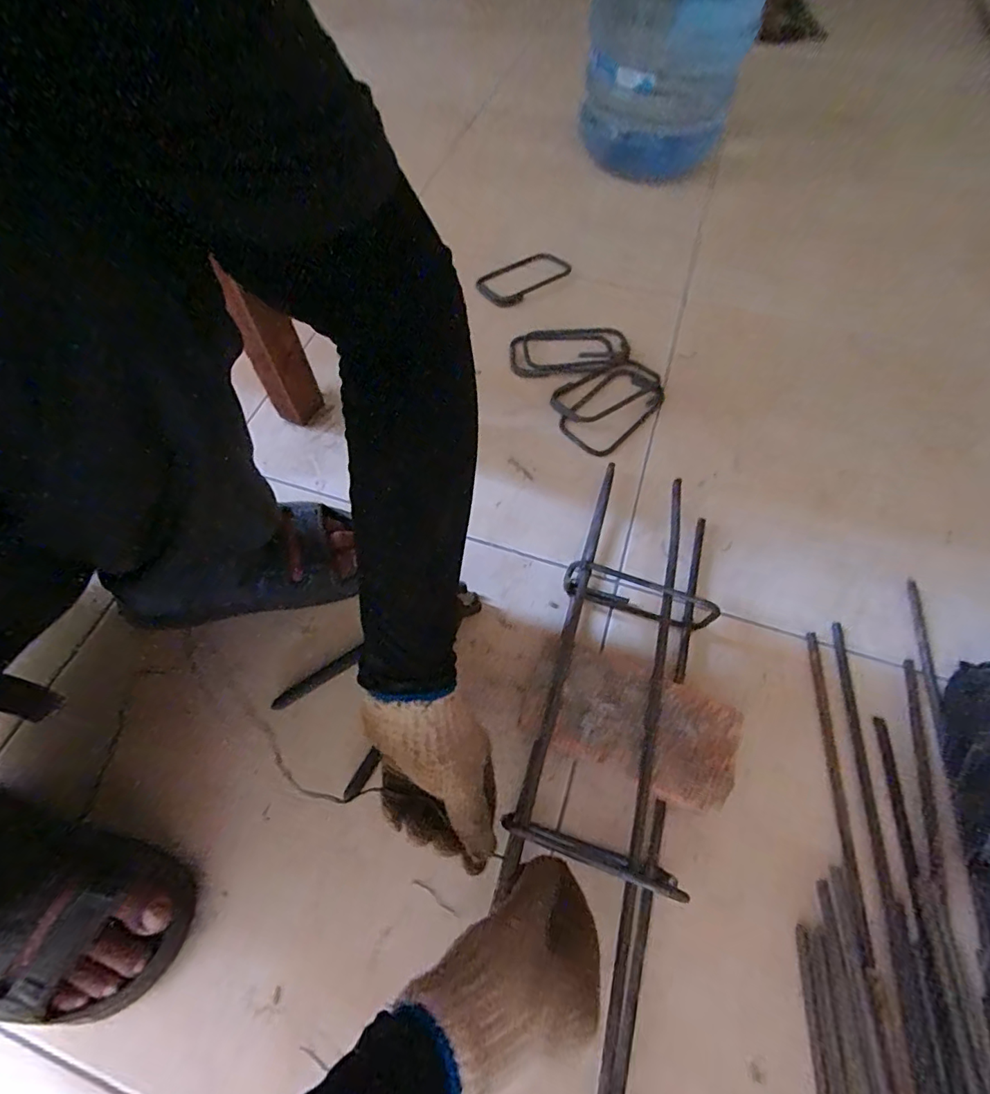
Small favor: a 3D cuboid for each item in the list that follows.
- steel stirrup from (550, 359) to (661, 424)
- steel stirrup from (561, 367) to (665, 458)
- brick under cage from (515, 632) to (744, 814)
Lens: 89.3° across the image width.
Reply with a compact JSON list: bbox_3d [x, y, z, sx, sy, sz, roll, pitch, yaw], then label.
[{"bbox_3d":[0.143,-0.202,0.651,0.141,0.014,0.074,-30,66,-16],"label":"steel stirrup"},{"bbox_3d":[0.153,-0.176,0.640,0.086,0.015,0.146,36,67,17],"label":"steel stirrup"},{"bbox_3d":[0.117,0.151,0.440,0.166,0.063,0.101,21,63,10],"label":"brick under cage"}]

